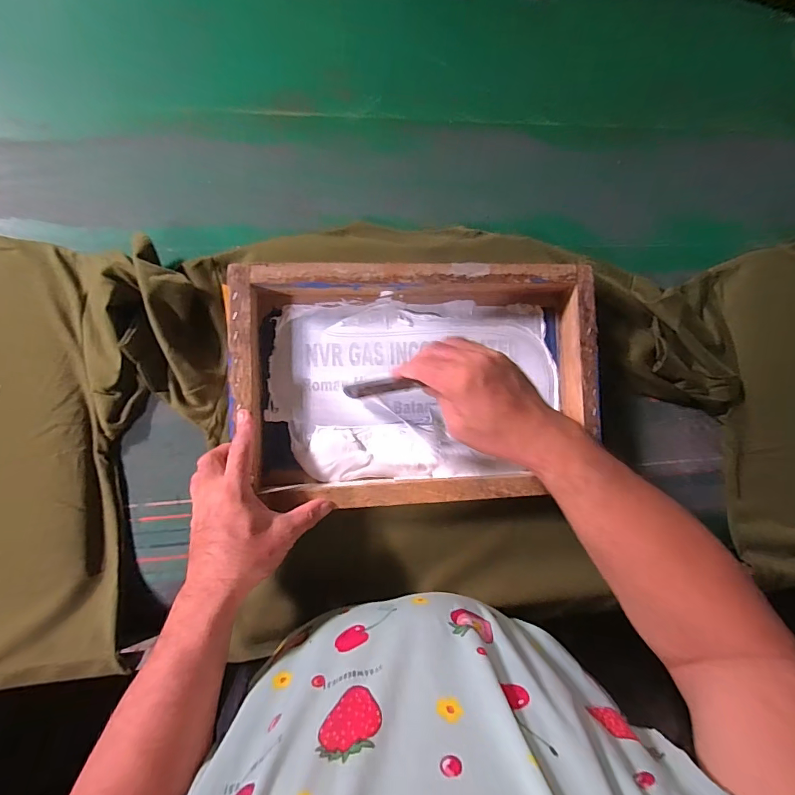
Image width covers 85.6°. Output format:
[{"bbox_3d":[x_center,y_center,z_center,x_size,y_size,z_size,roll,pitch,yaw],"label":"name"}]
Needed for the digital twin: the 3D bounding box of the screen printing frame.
[{"bbox_3d":[0.028,-0.018,0.510,0.416,0.048,0.269,-2,86,-8],"label":"screen printing frame"}]

